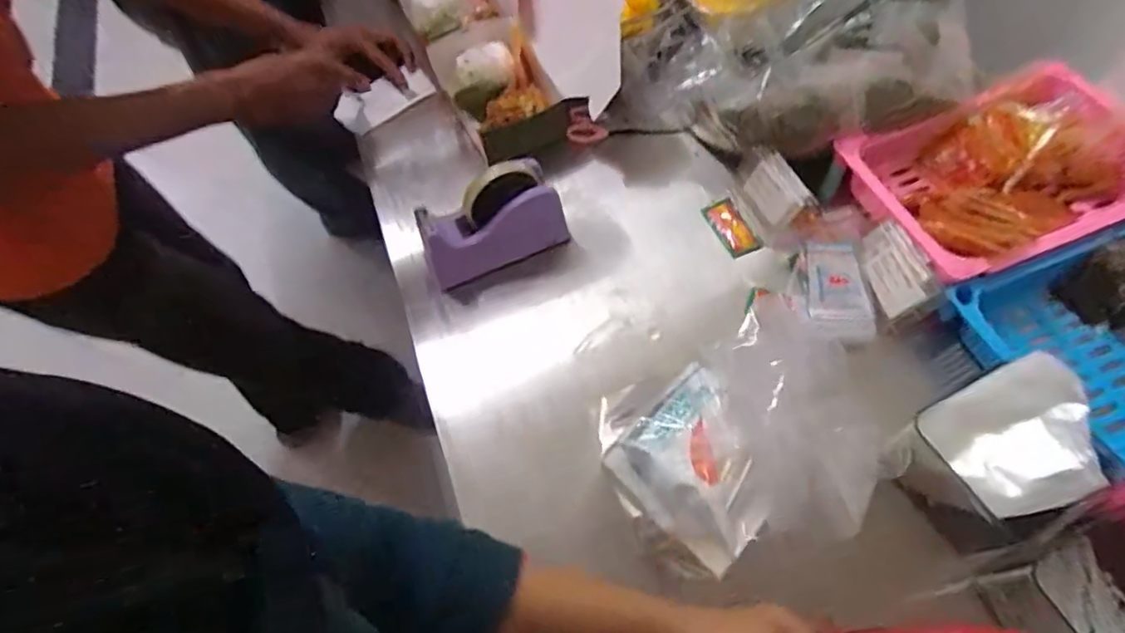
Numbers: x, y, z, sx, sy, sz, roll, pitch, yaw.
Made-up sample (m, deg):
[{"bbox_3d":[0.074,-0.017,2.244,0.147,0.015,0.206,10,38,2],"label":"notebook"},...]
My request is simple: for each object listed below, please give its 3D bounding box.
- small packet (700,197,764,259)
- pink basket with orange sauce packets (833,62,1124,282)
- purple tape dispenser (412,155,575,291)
[{"bbox_3d":[0.192,-0.100,0.675,0.041,0.010,0.076,-26,62,-10],"label":"small packet"},{"bbox_3d":[0.467,-0.153,0.631,0.301,0.079,0.196,-20,61,-7],"label":"pink basket with orange sauce packets"},{"bbox_3d":[-0.077,-0.100,0.638,0.151,0.106,0.062,-28,62,-11],"label":"purple tape dispenser"}]

